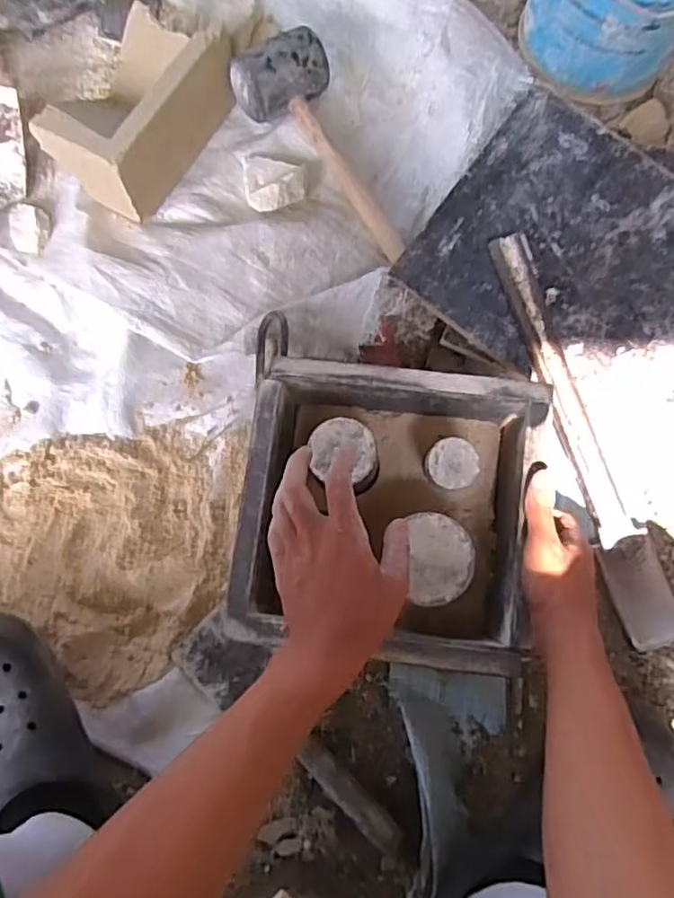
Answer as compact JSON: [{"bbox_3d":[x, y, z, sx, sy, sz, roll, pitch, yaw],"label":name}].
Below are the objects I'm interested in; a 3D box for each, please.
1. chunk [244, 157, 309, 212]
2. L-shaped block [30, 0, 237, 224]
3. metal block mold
[{"bbox_3d":[-0.069,-0.292,0.687,0.067,0.029,0.063,0,82,1],"label":"chunk"},{"bbox_3d":[-0.210,-0.363,0.655,0.115,0.088,0.199,30,83,5],"label":"L-shaped block"},{"bbox_3d":[0.037,0.035,0.558,0.245,0.099,0.271,8,82,2],"label":"metal block mold"}]

